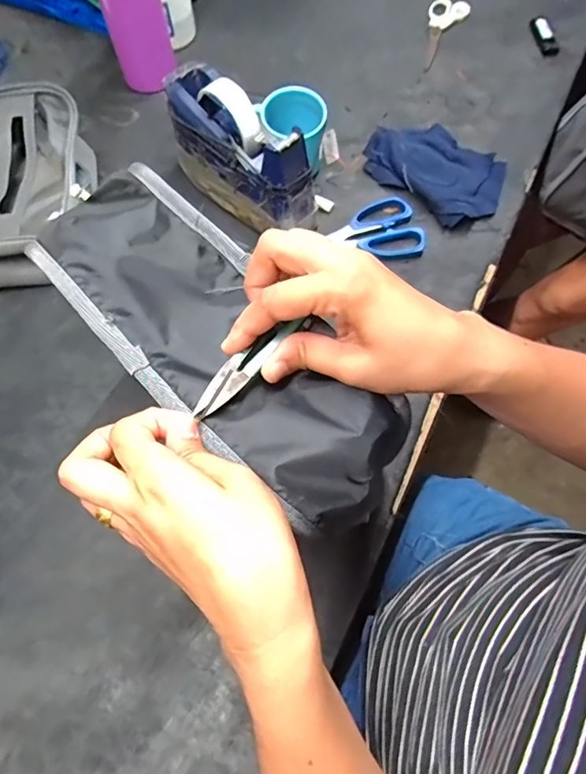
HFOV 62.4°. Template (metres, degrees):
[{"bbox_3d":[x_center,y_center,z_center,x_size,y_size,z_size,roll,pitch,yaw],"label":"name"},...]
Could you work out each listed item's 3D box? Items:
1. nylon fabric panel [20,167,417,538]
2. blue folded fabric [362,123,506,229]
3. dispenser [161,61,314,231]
[{"bbox_3d":[-0.049,-0.031,0.283,0.093,0.024,0.256,-41,73,-17],"label":"nylon fabric panel"},{"bbox_3d":[0.181,-0.273,0.598,0.120,0.025,0.165,-39,69,-15],"label":"blue folded fabric"},{"bbox_3d":[-0.061,-0.263,0.555,0.075,0.125,0.202,-38,69,-15],"label":"dispenser"}]

